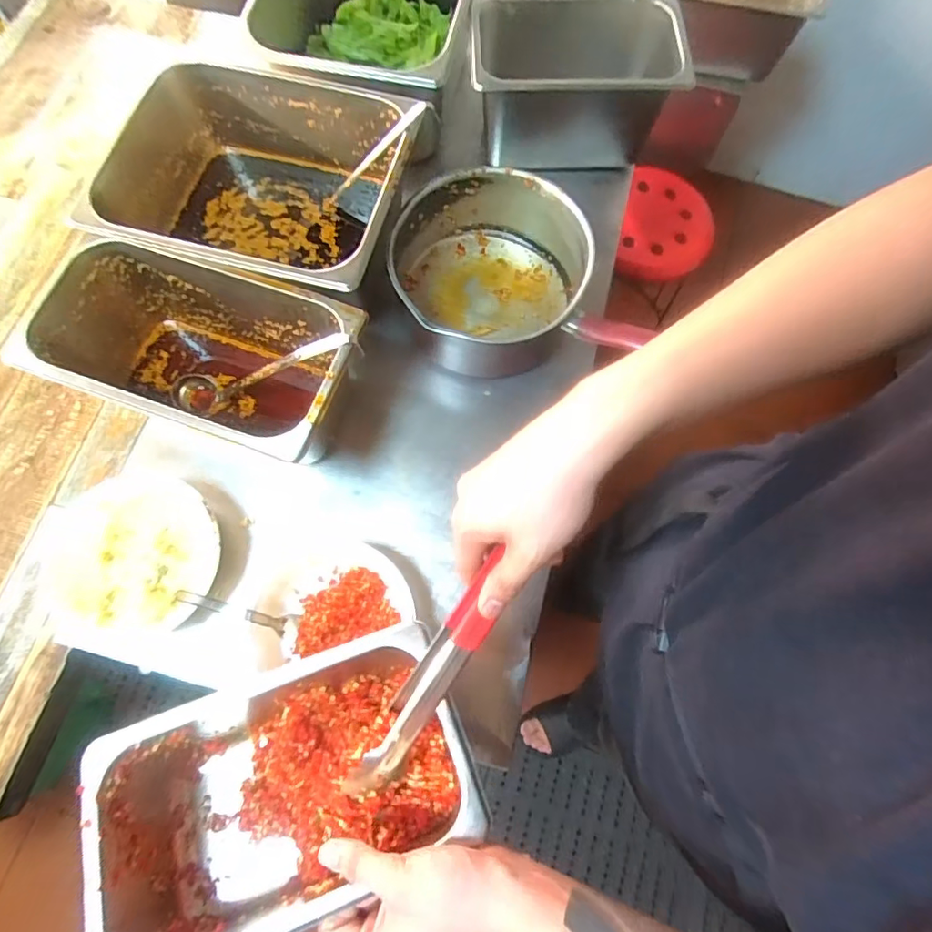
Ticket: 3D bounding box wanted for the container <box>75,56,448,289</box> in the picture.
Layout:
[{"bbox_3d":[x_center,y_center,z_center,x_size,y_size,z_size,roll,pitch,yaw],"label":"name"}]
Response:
[{"bbox_3d":[-0.230,-0.314,0.655,0.323,0.154,0.271,16,75,4],"label":"container"}]

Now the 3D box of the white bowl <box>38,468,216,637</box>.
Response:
[{"bbox_3d":[-0.350,0.091,0.574,0.179,0.043,0.166,0,74,0],"label":"white bowl"}]

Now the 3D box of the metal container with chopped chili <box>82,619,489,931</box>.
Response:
[{"bbox_3d":[-0.131,0.239,0.420,0.256,0.123,0.156,-20,75,-6],"label":"metal container with chopped chili"}]

